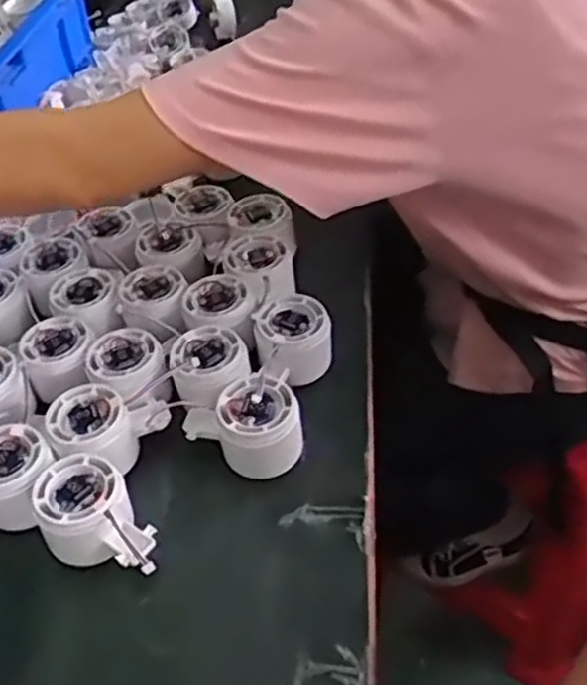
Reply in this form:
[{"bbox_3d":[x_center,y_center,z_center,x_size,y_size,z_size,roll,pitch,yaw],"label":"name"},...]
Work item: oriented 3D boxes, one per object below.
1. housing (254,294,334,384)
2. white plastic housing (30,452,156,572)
[{"bbox_3d":[0.001,-0.001,0.584,0.059,0.051,0.062,-4,45,1],"label":"housing"},{"bbox_3d":[-0.129,0.123,0.483,0.058,0.058,0.084,-28,50,-22],"label":"white plastic housing"}]

